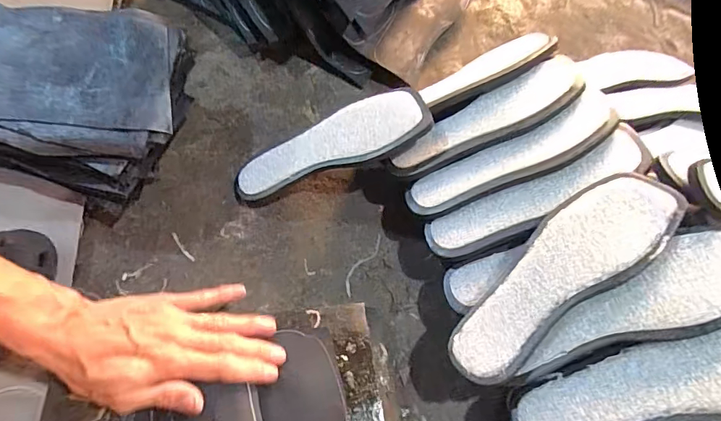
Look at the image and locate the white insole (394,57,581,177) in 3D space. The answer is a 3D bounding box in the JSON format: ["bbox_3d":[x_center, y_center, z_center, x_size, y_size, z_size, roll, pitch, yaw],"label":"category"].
[{"bbox_3d":[0.150,-0.106,0.514,0.238,0.022,0.070,-28,66,5],"label":"white insole"}]

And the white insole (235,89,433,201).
[{"bbox_3d":[-0.040,-0.081,0.534,0.252,0.020,0.078,-17,71,14],"label":"white insole"}]

